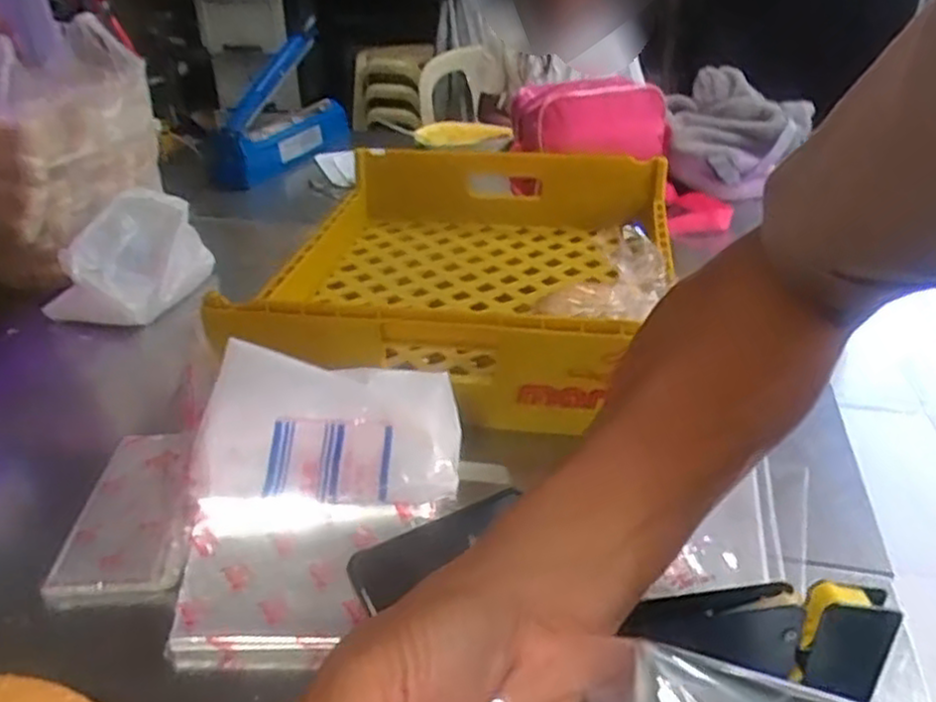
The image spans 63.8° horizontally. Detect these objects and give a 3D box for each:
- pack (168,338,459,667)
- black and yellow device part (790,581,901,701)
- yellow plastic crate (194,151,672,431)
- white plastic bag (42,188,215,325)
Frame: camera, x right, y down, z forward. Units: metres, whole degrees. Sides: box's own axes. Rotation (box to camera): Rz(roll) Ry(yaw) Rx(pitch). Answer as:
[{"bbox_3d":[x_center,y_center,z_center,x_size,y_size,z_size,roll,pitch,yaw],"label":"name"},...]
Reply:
[{"bbox_3d":[-0.111,0.111,0.587,0.196,0.036,0.241,1,60,0],"label":"pack"},{"bbox_3d":[0.196,0.152,0.397,0.047,0.063,0.023,-2,30,-2],"label":"black and yellow device part"},{"bbox_3d":[0.007,-0.130,0.958,0.466,0.153,0.571,4,31,9],"label":"yellow plastic crate"},{"bbox_3d":[-0.451,-0.130,1.008,0.136,0.114,0.186,6,31,12],"label":"white plastic bag"}]

